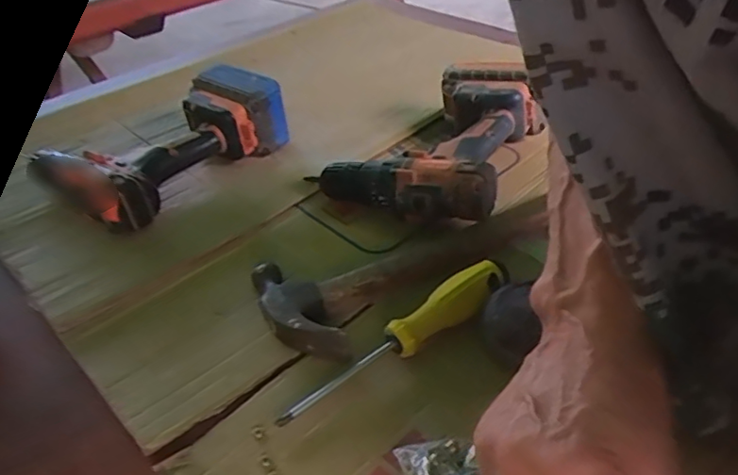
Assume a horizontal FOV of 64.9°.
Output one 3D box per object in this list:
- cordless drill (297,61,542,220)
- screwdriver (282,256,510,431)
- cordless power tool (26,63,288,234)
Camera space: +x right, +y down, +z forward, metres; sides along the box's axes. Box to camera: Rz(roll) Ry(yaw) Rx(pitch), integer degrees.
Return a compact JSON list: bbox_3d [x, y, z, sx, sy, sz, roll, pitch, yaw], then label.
[{"bbox_3d":[0.061,-0.100,0.590,0.177,0.067,0.208,13,43,21],"label":"cordless drill"},{"bbox_3d":[0.021,0.071,0.422,0.200,0.025,0.029,-26,44,-23],"label":"screwdriver"},{"bbox_3d":[-0.202,-0.087,0.595,0.111,0.085,0.236,21,47,28],"label":"cordless power tool"}]

